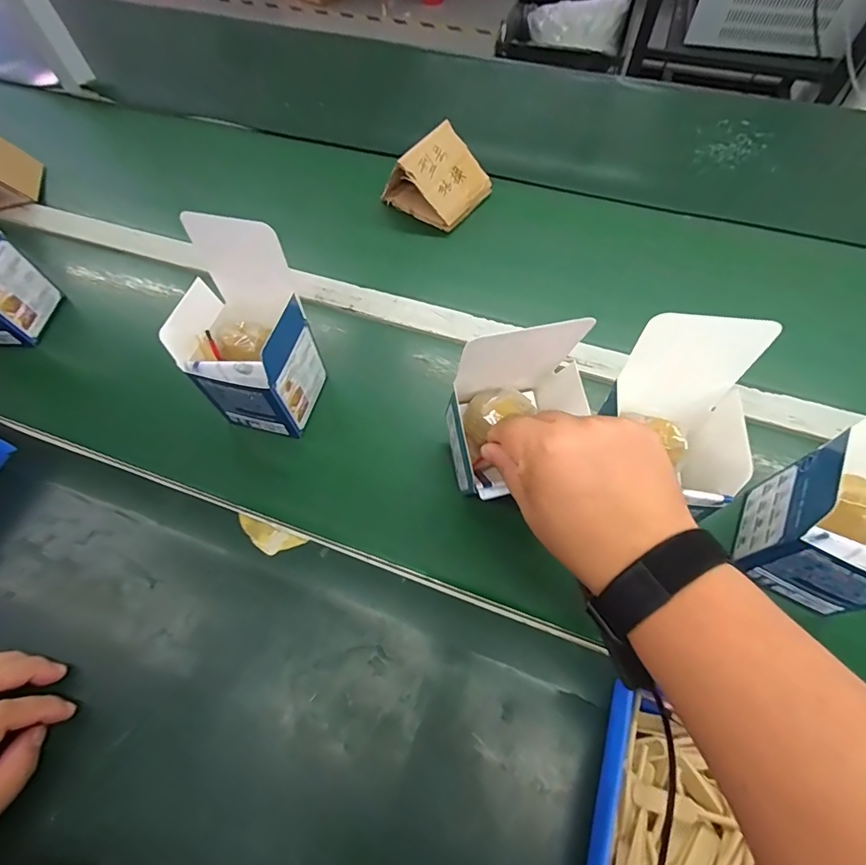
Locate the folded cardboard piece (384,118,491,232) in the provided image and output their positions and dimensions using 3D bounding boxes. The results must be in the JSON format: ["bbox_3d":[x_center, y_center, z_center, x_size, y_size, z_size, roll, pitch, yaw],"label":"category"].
[{"bbox_3d":[0.007,-0.338,0.577,0.106,0.071,0.107,38,70,19],"label":"folded cardboard piece"}]

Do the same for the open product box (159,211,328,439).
[{"bbox_3d":[-0.168,-0.085,0.396,0.092,0.168,0.095,12,64,8],"label":"open product box"}]

